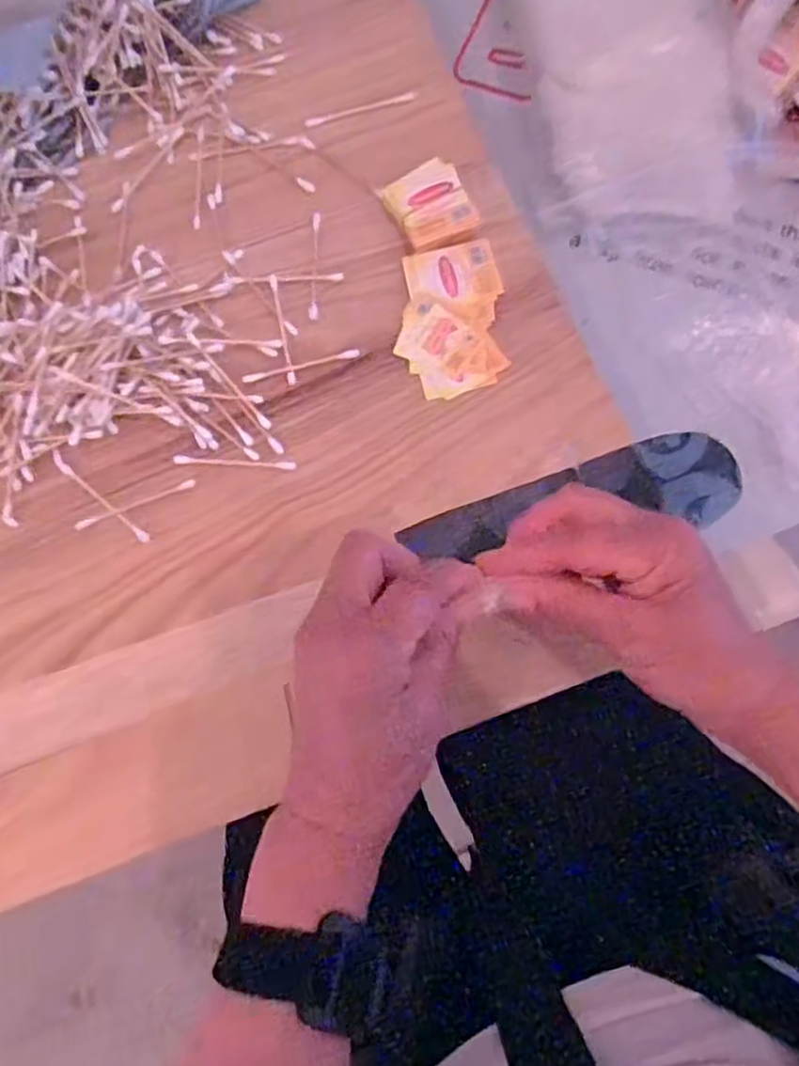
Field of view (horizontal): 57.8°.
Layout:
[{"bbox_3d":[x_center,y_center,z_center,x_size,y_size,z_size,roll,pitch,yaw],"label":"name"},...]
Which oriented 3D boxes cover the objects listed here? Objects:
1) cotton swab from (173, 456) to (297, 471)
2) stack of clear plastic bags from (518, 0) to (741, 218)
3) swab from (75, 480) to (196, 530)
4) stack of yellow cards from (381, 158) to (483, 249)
[{"bbox_3d":[-0.096,-0.041,0.423,0.071,0.004,0.005,3,78,5],"label":"cotton swab"},{"bbox_3d":[0.150,-0.341,0.498,0.127,0.038,0.254,-11,88,10],"label":"stack of clear plastic bags"},{"bbox_3d":[-0.153,-0.017,0.420,0.071,0.004,0.005,-23,77,-1],"label":"swab"},{"bbox_3d":[0.018,-0.198,0.442,0.044,0.026,0.048,-22,77,-1],"label":"stack of yellow cards"}]

